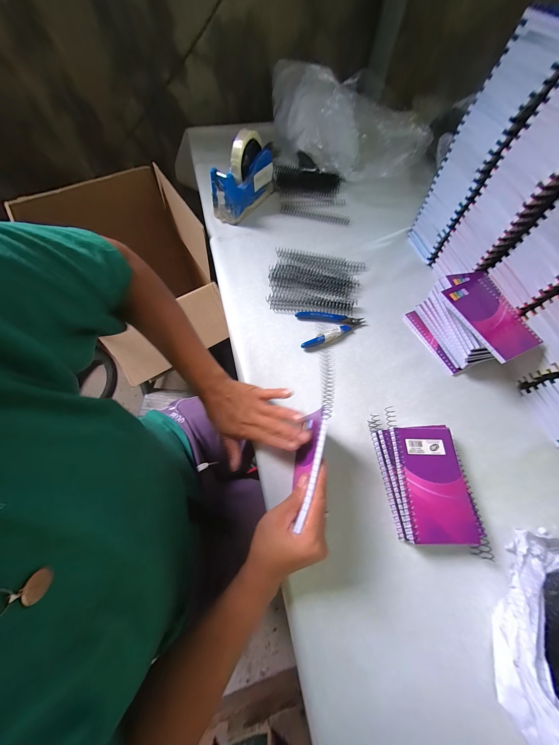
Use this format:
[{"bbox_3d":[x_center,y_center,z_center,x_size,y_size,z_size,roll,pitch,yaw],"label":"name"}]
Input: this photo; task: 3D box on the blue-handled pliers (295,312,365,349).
[{"bbox_3d":[0.091,-0.080,0.414,0.115,0.013,0.071,-5,67,-5],"label":"blue-handled pliers"}]

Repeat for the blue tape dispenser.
[{"bbox_3d":[-0.072,-0.403,0.491,0.054,0.110,0.158,32,69,11],"label":"blue tape dispenser"}]

